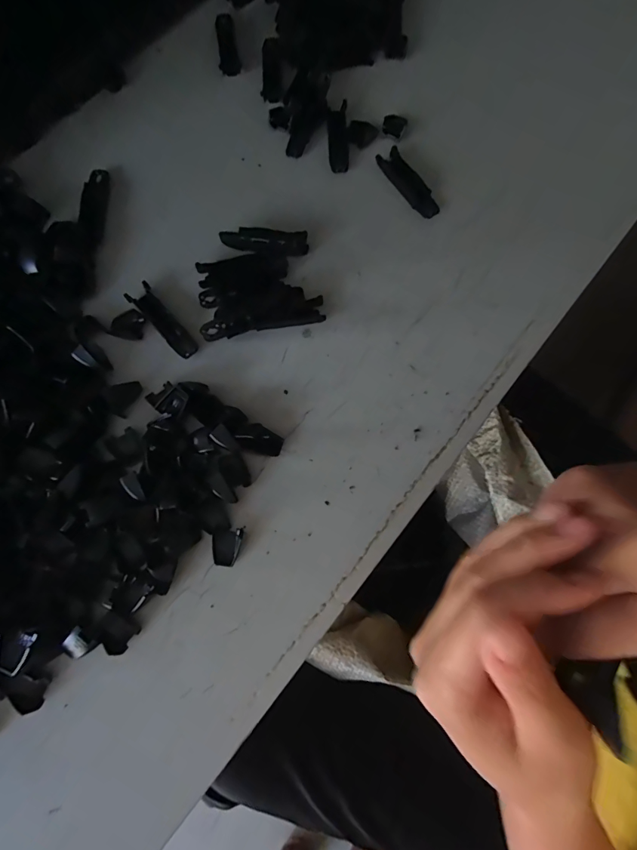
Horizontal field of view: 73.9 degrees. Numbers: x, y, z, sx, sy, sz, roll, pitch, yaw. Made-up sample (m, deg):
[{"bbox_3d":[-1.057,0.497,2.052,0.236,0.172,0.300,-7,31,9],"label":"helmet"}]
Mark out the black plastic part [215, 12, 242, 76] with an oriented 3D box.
[{"bbox_3d":[-0.078,-0.324,0.361,0.017,0.006,0.071,-9,77,-3],"label":"black plastic part"}]

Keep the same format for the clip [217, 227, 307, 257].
[{"bbox_3d":[-0.040,-0.133,0.309,0.062,0.015,0.014,4,77,0],"label":"clip"}]

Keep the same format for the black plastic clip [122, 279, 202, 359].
[{"bbox_3d":[-0.109,-0.073,0.298,0.018,0.006,0.063,-40,81,-10],"label":"black plastic clip"}]

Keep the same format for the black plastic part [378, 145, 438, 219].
[{"bbox_3d":[0.070,-0.185,0.325,0.019,0.006,0.064,-33,80,-8],"label":"black plastic part"}]

